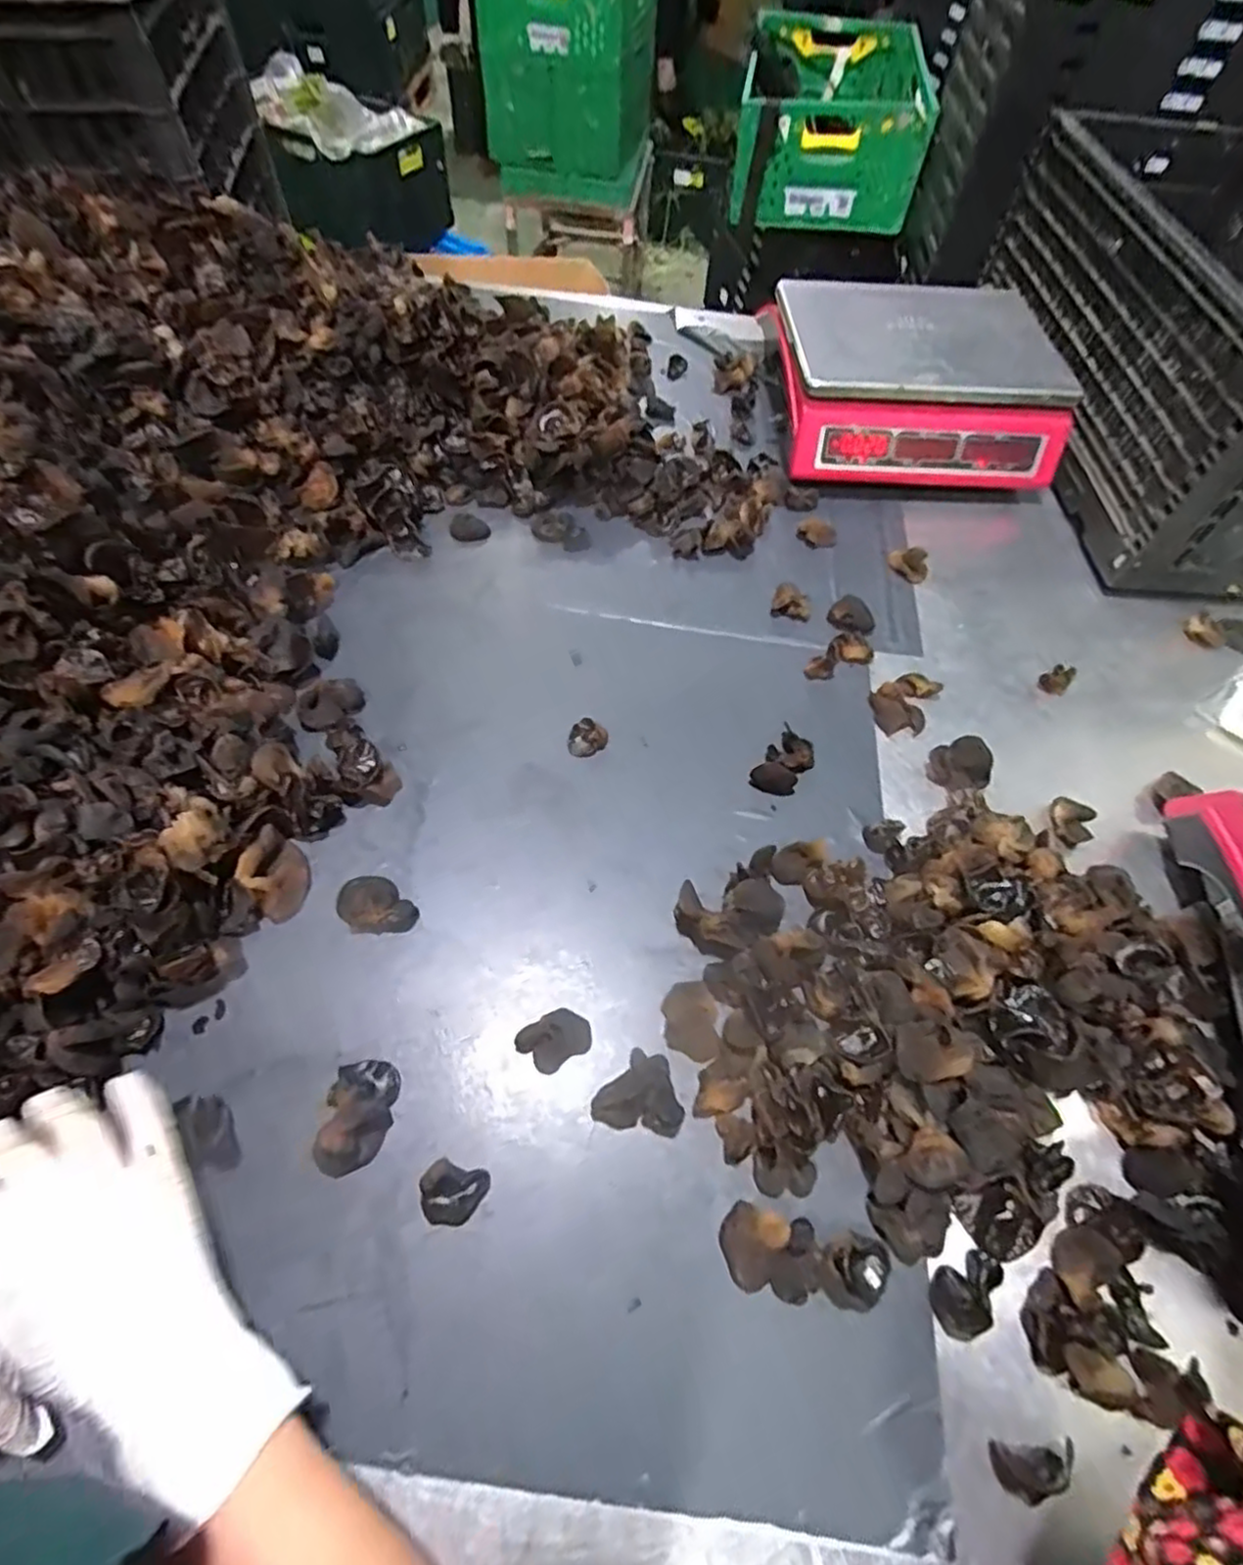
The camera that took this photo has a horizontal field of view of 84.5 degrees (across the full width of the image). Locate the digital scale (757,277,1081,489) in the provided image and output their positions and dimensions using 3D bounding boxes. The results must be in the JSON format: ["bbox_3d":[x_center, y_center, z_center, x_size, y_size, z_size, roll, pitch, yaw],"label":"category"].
[{"bbox_3d":[0.359,-0.494,0.840,0.349,0.110,0.304,-1,58,-4],"label":"digital scale"}]

